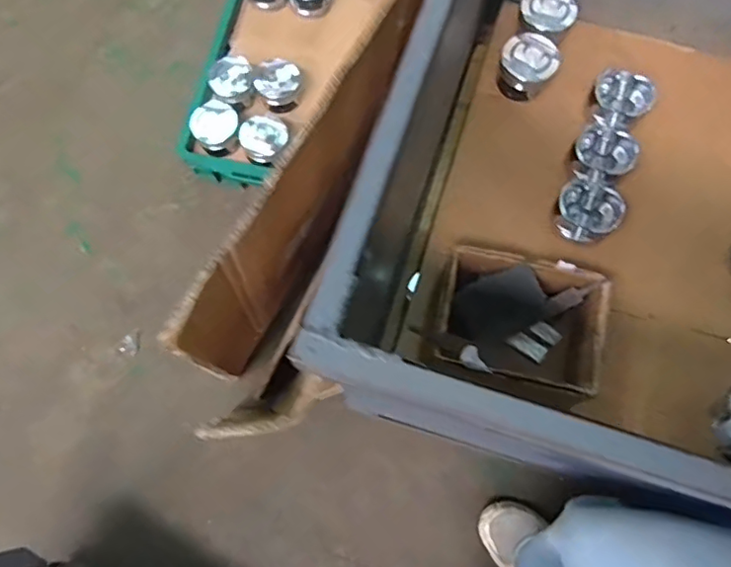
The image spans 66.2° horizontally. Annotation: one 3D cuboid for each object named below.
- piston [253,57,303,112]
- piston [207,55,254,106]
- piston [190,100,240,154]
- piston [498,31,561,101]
[{"bbox_3d":[-0.165,-0.381,1.056,0.086,0.065,0.096,-1,75,-1],"label":"piston"},{"bbox_3d":[-0.252,-0.376,1.064,0.078,0.057,0.085,0,75,-1],"label":"piston"},{"bbox_3d":[-0.275,-0.286,1.030,0.085,0.050,0.096,-3,75,-2],"label":"piston"},{"bbox_3d":[0.240,-0.329,0.844,0.081,0.041,0.089,0,75,-1],"label":"piston"}]

